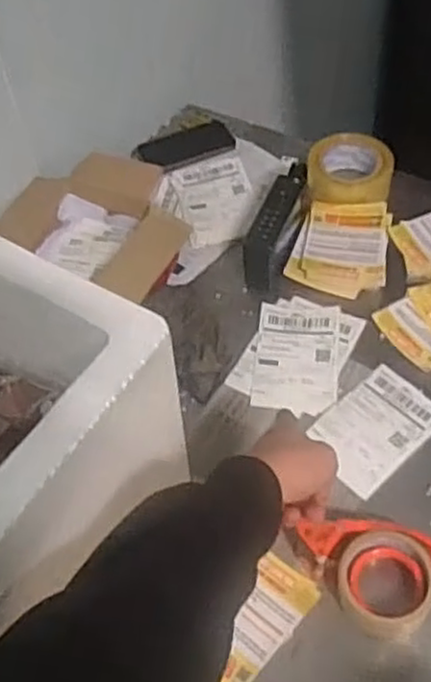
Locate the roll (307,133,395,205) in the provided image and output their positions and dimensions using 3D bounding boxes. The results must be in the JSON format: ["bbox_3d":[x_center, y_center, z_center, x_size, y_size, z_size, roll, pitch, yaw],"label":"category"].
[{"bbox_3d":[0.194,-0.250,1.051,0.120,0.047,0.120,-3,52,4],"label":"roll"}]

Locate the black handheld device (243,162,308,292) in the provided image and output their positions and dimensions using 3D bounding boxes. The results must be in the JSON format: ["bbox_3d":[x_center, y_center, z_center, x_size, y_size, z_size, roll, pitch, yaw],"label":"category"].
[{"bbox_3d":[0.075,-0.154,0.955,0.042,0.040,0.174,19,88,20],"label":"black handheld device"}]

